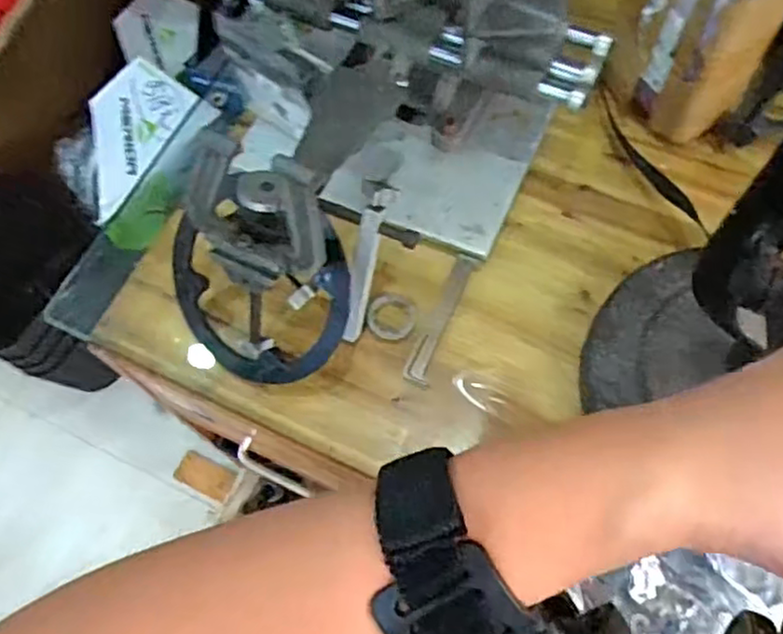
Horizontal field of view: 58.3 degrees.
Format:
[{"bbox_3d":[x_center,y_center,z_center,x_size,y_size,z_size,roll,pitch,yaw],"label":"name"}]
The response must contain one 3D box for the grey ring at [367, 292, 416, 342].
[{"bbox_3d":[0.001,-0.001,0.653,0.045,0.005,0.047,-1,66,3],"label":"grey ring"}]

